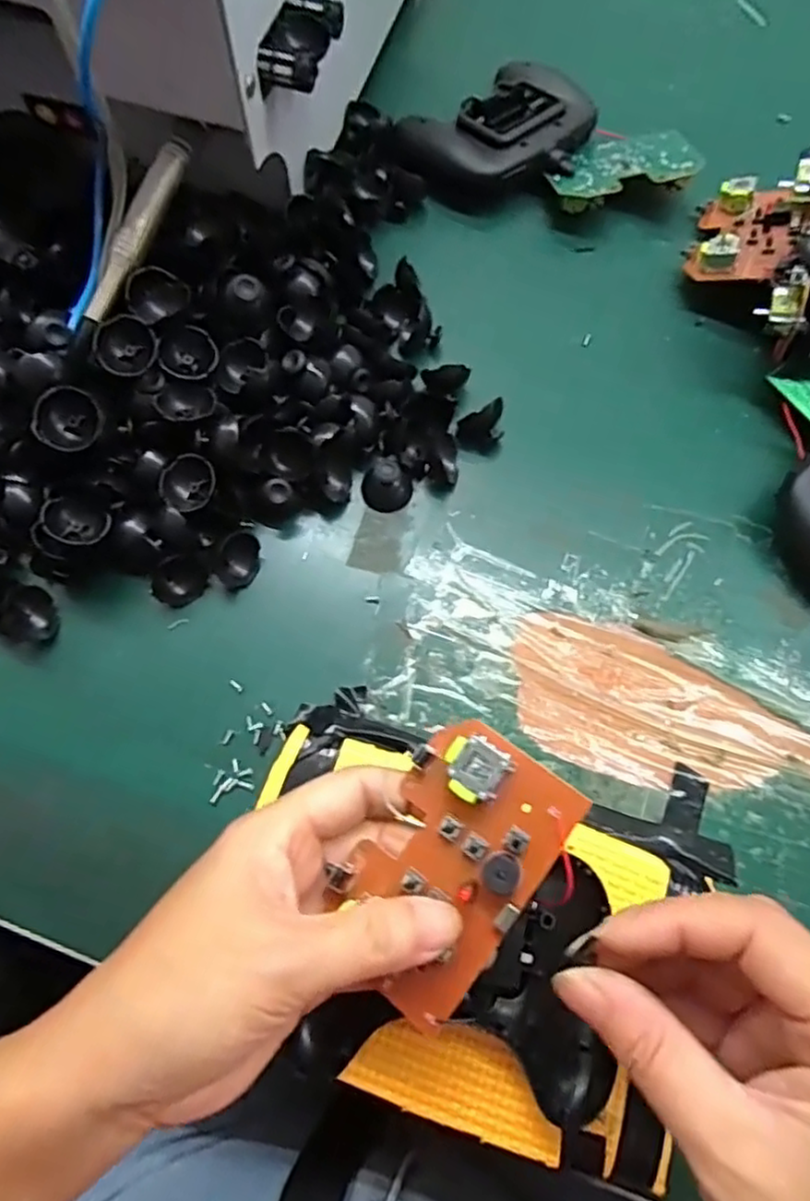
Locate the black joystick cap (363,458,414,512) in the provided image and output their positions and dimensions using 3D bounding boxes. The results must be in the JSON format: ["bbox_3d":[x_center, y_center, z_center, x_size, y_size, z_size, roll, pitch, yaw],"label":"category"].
[{"bbox_3d":[-0.009,-0.059,0.345,0.026,0.021,0.020,-4,71,-2],"label":"black joystick cap"}]

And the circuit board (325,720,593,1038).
[{"bbox_3d":[0.013,0.087,0.221,0.056,0.014,0.089,35,87,19],"label":"circuit board"}]

